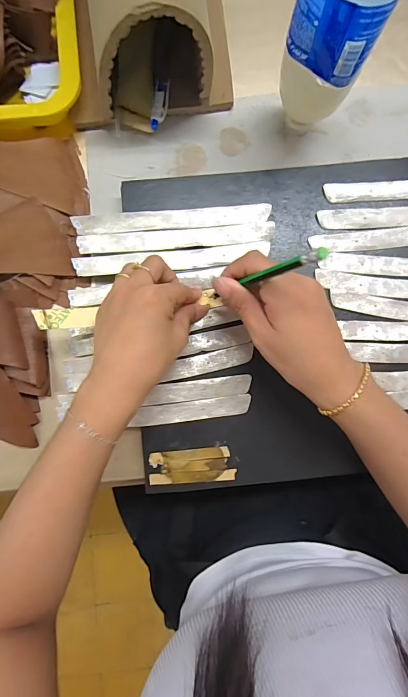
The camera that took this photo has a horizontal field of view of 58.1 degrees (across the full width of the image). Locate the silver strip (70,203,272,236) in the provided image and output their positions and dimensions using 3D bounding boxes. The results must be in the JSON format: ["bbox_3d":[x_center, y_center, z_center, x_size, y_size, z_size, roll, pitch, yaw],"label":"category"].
[{"bbox_3d":[-0.032,-0.125,0.357,0.190,0.004,0.020,-4,88,-1],"label":"silver strip"}]

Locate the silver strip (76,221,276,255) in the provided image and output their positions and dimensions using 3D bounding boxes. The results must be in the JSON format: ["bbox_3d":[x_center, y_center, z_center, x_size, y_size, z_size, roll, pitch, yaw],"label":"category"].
[{"bbox_3d":[-0.028,-0.107,0.359,0.190,0.008,0.020,-4,88,1],"label":"silver strip"}]

